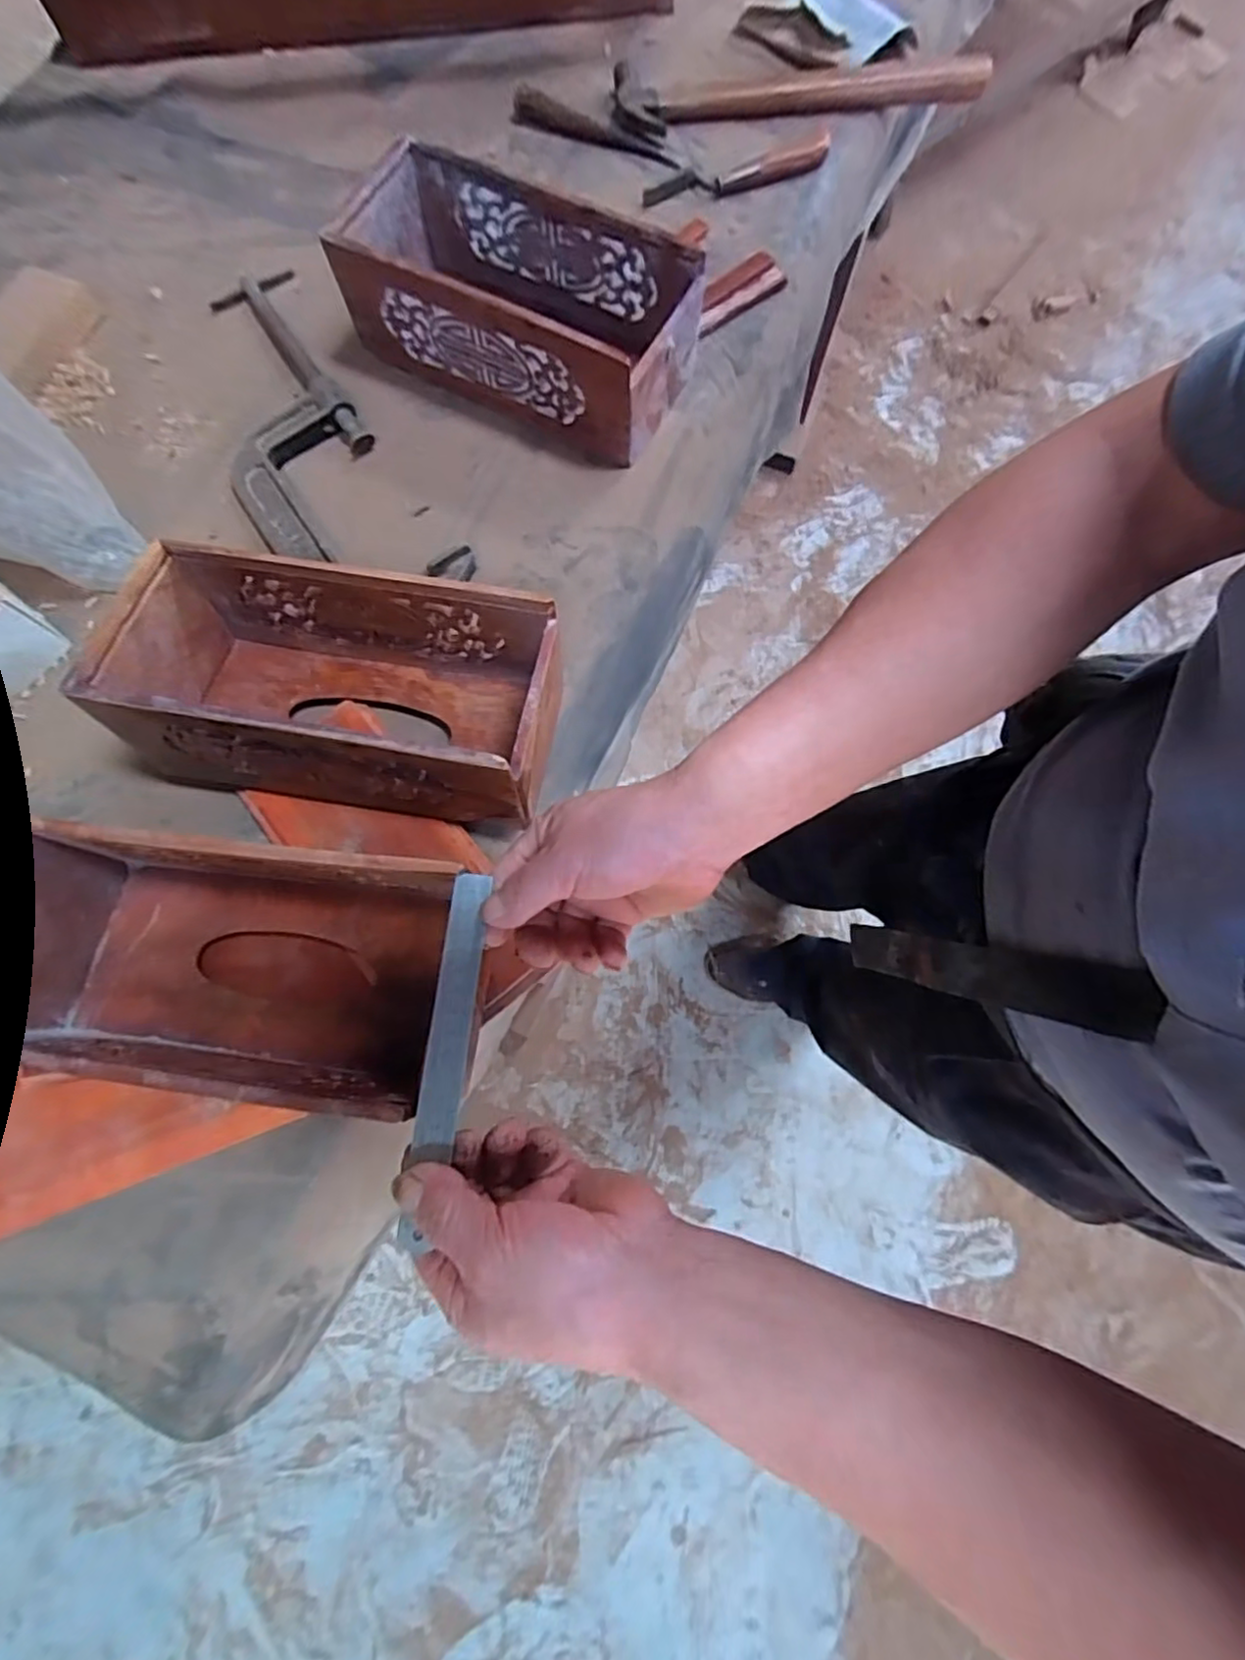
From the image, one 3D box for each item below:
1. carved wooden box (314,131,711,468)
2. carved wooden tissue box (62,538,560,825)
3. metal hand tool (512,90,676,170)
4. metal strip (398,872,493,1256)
[{"bbox_3d":[-0.083,-0.415,0.510,0.268,0.091,0.128,27,78,6],"label":"carved wooden box"},{"bbox_3d":[-0.178,-0.092,0.421,0.260,0.112,0.130,9,77,2],"label":"carved wooden tissue box"},{"bbox_3d":[-0.028,-0.671,0.614,0.168,0.019,0.023,22,77,5],"label":"metal hand tool"},{"bbox_3d":[-0.086,0.105,0.313,0.022,0.005,0.169,1,72,13],"label":"metal strip"}]

